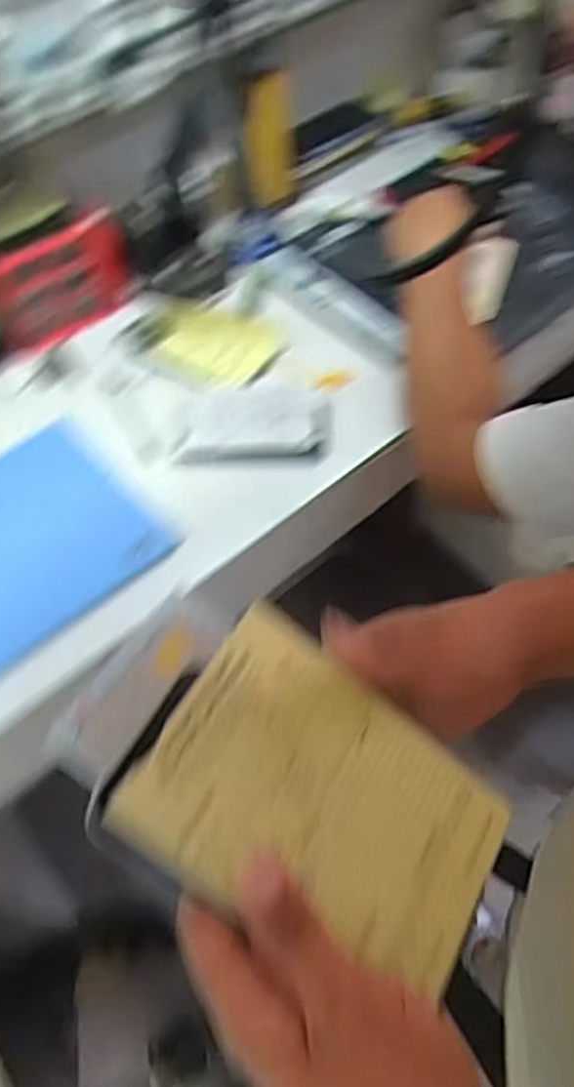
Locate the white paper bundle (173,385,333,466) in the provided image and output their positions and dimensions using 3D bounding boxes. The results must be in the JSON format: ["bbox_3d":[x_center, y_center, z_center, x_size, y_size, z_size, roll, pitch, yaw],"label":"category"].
[{"bbox_3d":[-0.036,-0.128,0.780,0.158,0.024,0.098,1,58,2],"label":"white paper bundle"}]

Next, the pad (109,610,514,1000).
[{"bbox_3d":[0.017,0.108,0.300,0.151,0.010,0.107,40,59,-5],"label":"pad"}]

